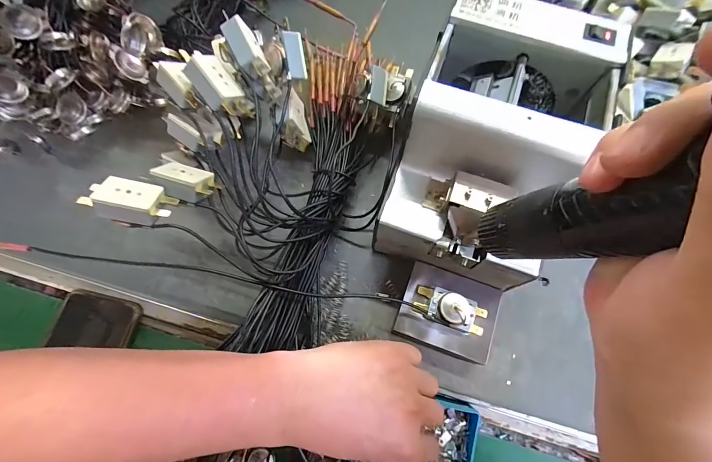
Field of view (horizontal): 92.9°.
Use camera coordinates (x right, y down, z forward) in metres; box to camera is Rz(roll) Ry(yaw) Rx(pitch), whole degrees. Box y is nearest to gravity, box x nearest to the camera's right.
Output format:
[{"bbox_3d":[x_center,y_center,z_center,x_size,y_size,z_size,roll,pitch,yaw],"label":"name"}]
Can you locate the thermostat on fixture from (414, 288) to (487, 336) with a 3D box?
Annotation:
[{"bbox_3d":[0.081,0.067,0.284,0.059,0.018,0.029,20,74,6],"label":"thermostat on fixture"}]

